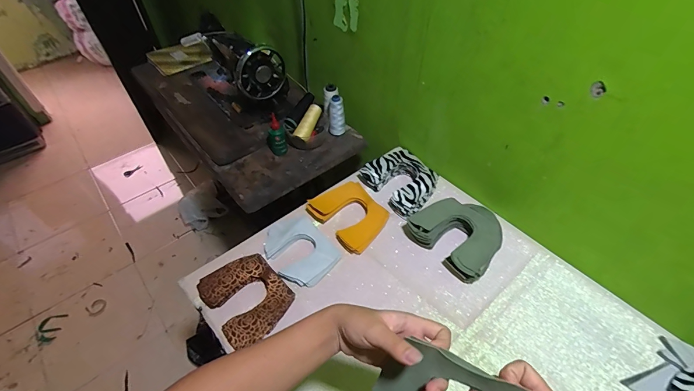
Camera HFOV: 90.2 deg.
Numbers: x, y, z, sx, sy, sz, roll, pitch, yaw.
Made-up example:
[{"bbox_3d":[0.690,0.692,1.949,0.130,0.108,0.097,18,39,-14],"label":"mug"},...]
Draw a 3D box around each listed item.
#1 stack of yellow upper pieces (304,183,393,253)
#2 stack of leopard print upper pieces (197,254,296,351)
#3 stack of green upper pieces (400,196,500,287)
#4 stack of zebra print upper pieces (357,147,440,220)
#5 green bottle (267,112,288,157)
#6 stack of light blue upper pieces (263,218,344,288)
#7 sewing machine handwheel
[{"bbox_3d":[0.006,0.039,0.762,0.162,0.032,0.128,36,58,28],"label":"stack of yellow upper pieces"},{"bbox_3d":[-0.187,0.187,0.643,0.164,0.024,0.132,36,58,28],"label":"stack of leopard print upper pieces"},{"bbox_3d":[0.237,0.069,0.715,0.175,0.054,0.175,-34,56,-26],"label":"stack of green upper pieces"},{"bbox_3d":[0.132,-0.033,0.812,0.134,0.052,0.159,-32,56,-25],"label":"stack of zebra print upper pieces"},{"bbox_3d":[-0.183,-0.159,0.891,0.048,0.120,0.037,-15,50,-12],"label":"green bottle"},{"bbox_3d":[-0.097,0.110,0.707,0.114,0.021,0.152,-35,57,-26],"label":"stack of light blue upper pieces"},{"bbox_3d":[-0.218,-0.315,0.887,0.128,0.123,0.031,-37,58,-27],"label":"sewing machine handwheel"}]

